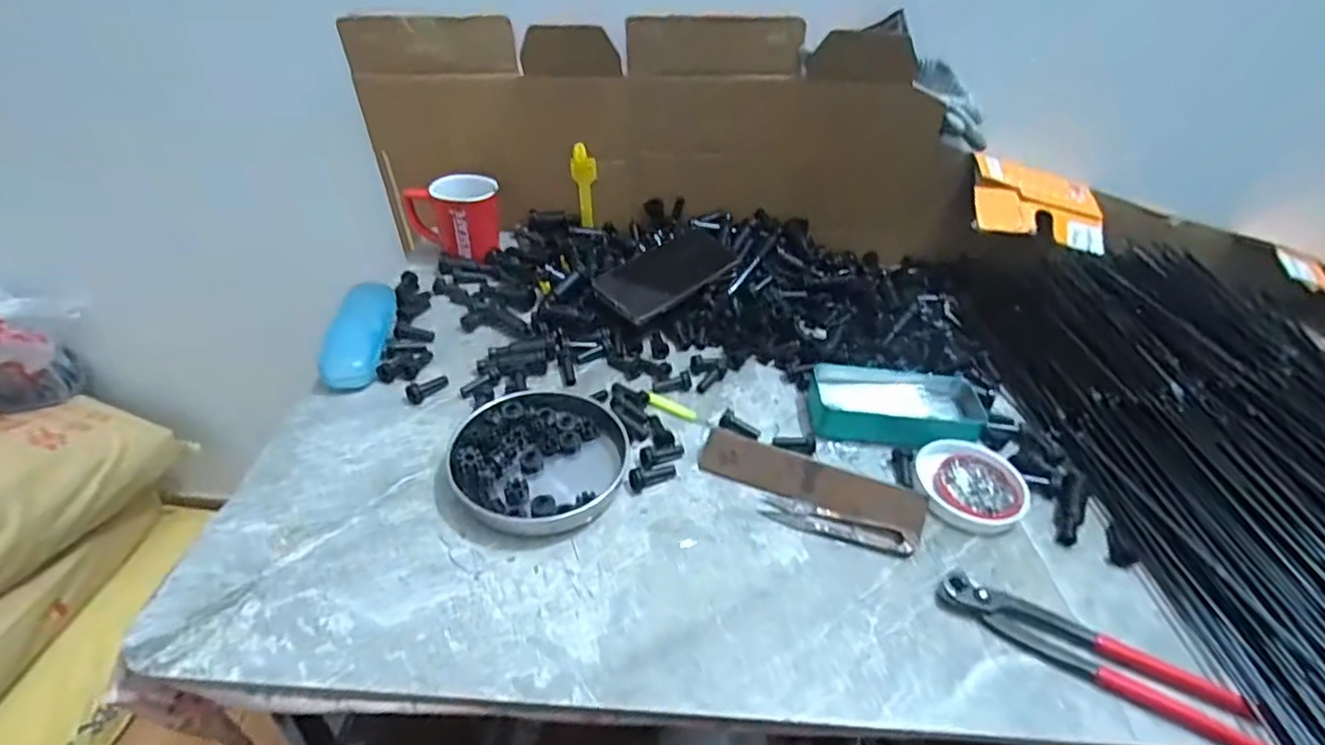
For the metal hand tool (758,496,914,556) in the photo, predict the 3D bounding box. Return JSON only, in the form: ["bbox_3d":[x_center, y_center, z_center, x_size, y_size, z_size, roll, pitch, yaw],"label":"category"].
[{"bbox_3d":[0.134,0.118,0.481,0.113,0.008,0.024,16,40,12],"label":"metal hand tool"}]

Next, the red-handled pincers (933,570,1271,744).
[{"bbox_3d":[0.286,0.185,0.414,0.197,0.016,0.039,24,42,21],"label":"red-handled pincers"}]

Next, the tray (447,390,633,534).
[{"bbox_3d":[-0.098,0.068,0.500,0.135,0.024,0.130,3,39,-3],"label":"tray"}]

